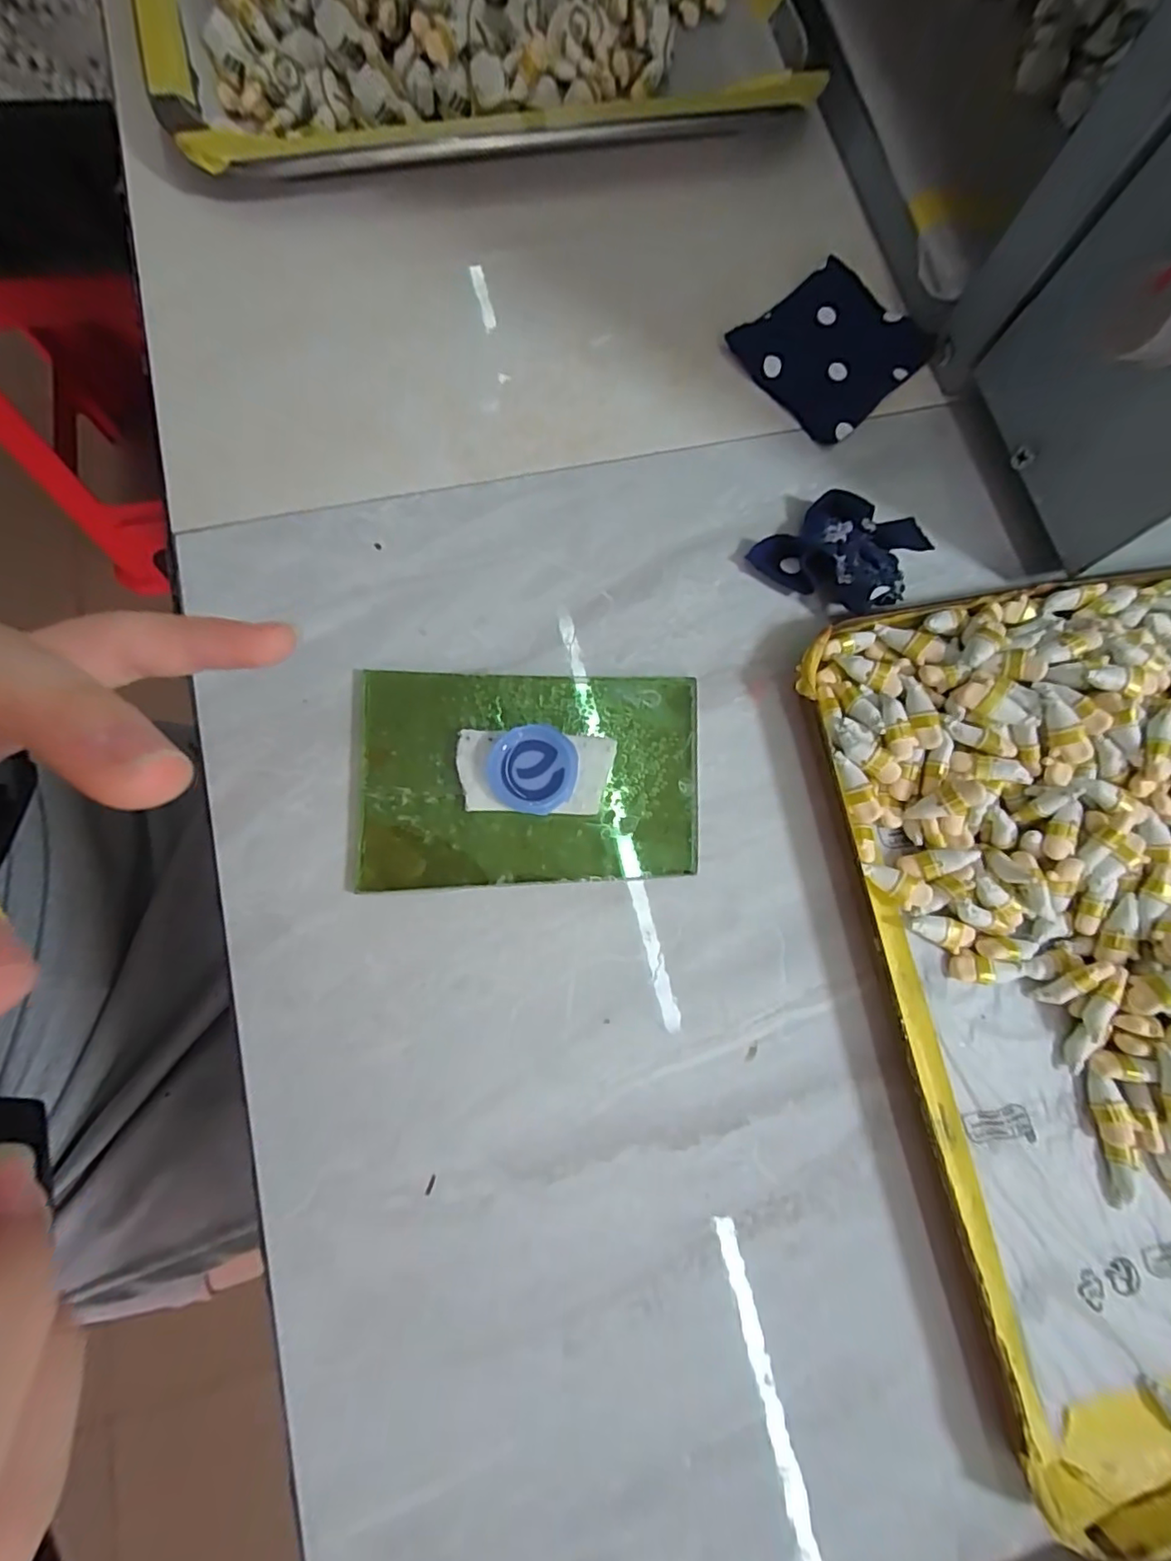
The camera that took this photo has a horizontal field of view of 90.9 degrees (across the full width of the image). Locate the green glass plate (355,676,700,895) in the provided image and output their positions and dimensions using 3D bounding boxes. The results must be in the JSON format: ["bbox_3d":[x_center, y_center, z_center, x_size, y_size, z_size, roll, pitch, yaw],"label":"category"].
[{"bbox_3d":[-0.018,-0.002,0.178,0.105,0.009,0.065,-2,77,-2],"label":"green glass plate"}]

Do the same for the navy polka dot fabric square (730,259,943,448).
[{"bbox_3d":[0.095,-0.167,0.221,0.064,0.004,0.058,-42,81,-10],"label":"navy polka dot fabric square"}]

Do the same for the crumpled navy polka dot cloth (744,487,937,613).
[{"bbox_3d":[0.087,-0.078,0.197,0.047,0.015,0.034,33,78,6],"label":"crumpled navy polka dot cloth"}]

